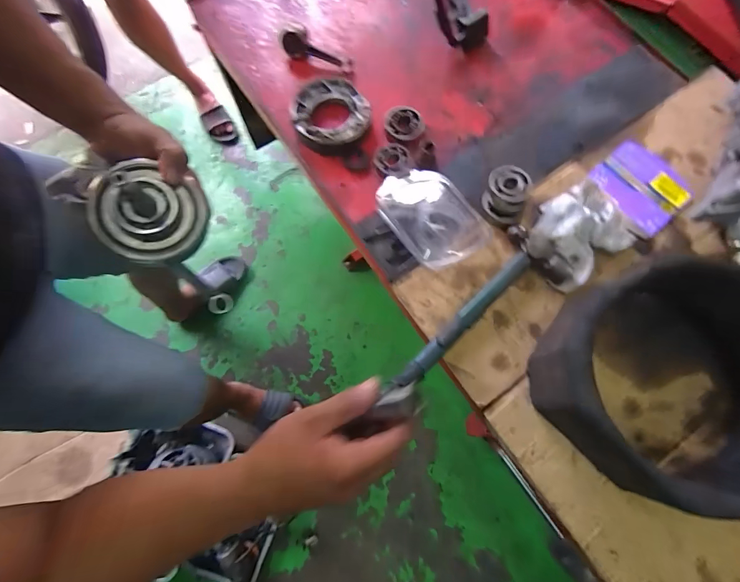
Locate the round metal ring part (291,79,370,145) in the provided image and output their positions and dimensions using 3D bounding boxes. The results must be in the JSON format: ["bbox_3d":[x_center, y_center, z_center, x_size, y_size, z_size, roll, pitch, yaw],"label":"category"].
[{"bbox_3d":[-0.061,-0.275,0.577,0.116,0.030,0.116,0,76,1],"label":"round metal ring part"}]

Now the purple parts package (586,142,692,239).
[{"bbox_3d":[0.394,-0.152,0.537,0.121,0.010,0.123,-41,78,-8],"label":"purple parts package"}]

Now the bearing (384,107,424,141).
[{"bbox_3d":[0.054,-0.262,0.576,0.061,0.014,0.055,6,76,3],"label":"bearing"}]

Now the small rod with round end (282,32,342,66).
[{"bbox_3d":[-0.097,-0.398,0.608,0.101,0.039,0.021,20,77,6],"label":"small rod with round end"}]

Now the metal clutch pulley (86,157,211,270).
[{"bbox_3d":[-0.214,-0.072,0.359,0.096,0.034,0.093,-6,101,-32],"label":"metal clutch pulley"}]

